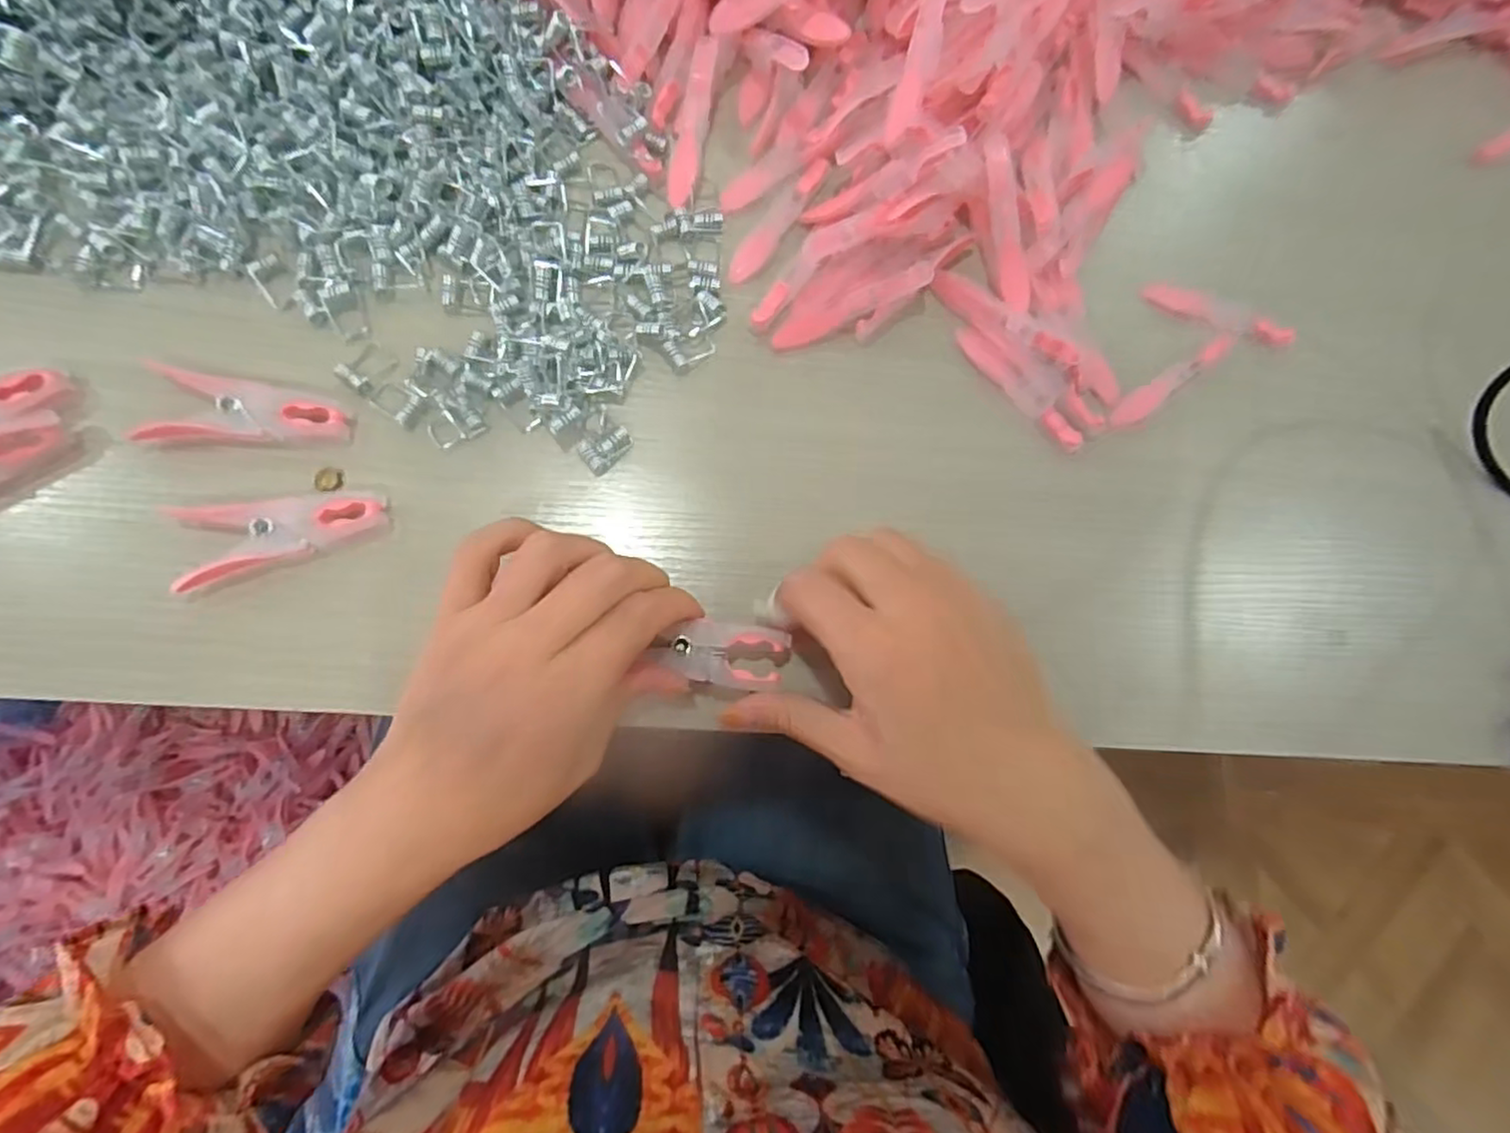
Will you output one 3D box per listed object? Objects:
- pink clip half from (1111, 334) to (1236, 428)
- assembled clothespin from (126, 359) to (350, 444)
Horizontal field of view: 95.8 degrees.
[{"bbox_3d":[0.205,-0.091,0.336,0.078,0.006,0.012,-36,89,-9],"label":"pink clip half"},{"bbox_3d":[-0.209,-0.061,0.281,0.074,0.010,0.031,9,83,-5],"label":"assembled clothespin"}]

